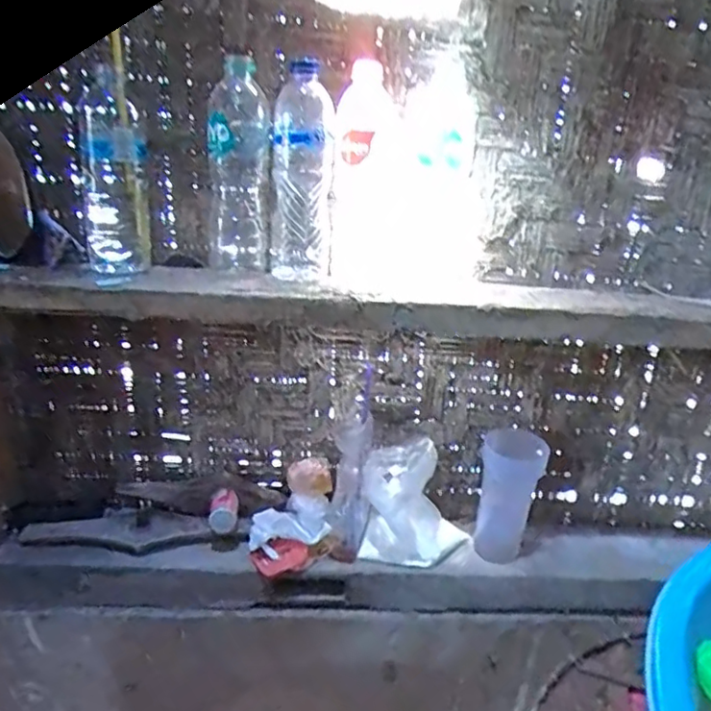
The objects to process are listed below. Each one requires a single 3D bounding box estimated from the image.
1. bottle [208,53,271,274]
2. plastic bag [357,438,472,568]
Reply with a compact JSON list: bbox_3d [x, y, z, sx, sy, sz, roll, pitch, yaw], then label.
[{"bbox_3d":[-0.126,-0.199,0.659,0.062,0.216,0.072,-1,26,-11],"label":"bottle"},{"bbox_3d":[0.081,0.196,0.797,0.143,0.131,0.086,4,25,0],"label":"plastic bag"}]

